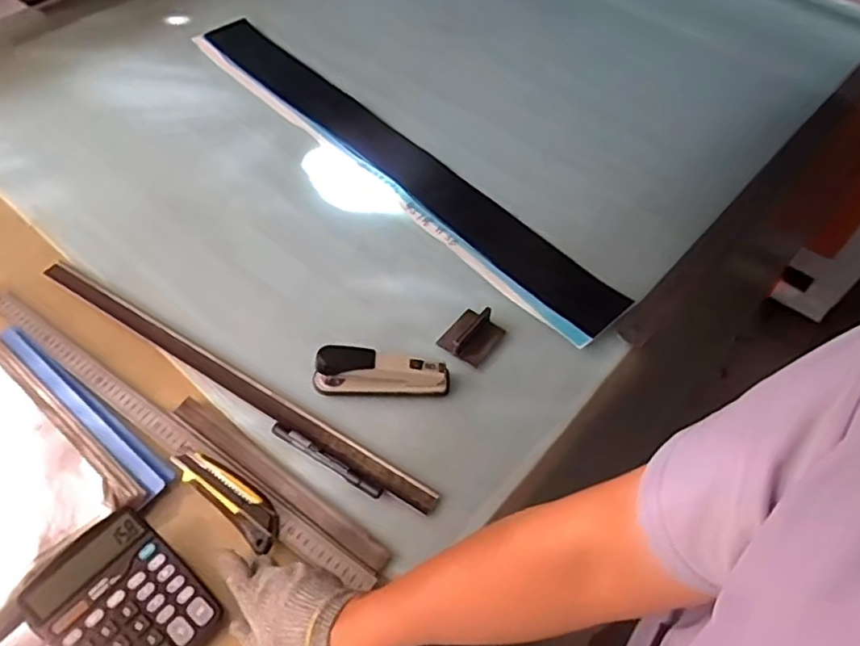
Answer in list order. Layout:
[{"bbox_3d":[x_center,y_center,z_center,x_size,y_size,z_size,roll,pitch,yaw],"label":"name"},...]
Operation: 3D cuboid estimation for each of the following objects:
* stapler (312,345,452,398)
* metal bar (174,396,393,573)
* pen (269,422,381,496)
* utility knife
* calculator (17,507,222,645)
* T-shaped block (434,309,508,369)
[{"bbox_3d":[-0.055,0.057,0.712,0.151,0.056,0.036,0,56,0],"label":"stapler"},{"bbox_3d":[-0.160,0.163,0.656,0.282,0.007,0.028,32,61,19],"label":"metal bar"},{"bbox_3d":[-0.111,0.145,0.666,0.137,0.012,0.015,29,60,18],"label":"pen"},{"bbox_3d":[-0.202,0.169,0.629,0.142,0.017,0.040,33,62,23],"label":"utility knife"},{"bbox_3d":[-0.275,0.253,0.563,0.147,0.037,0.118,32,61,20],"label":"calculator"},{"bbox_3d":[0.050,0.015,0.771,0.060,0.028,0.084,31,61,19],"label":"T-shaped block"}]

